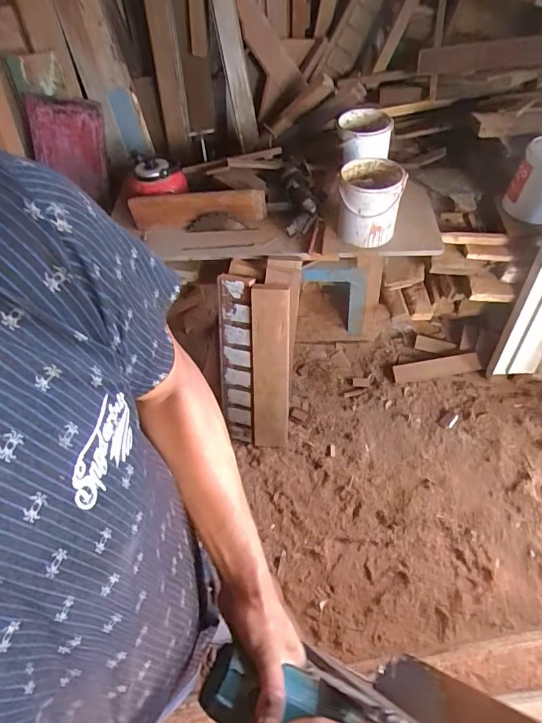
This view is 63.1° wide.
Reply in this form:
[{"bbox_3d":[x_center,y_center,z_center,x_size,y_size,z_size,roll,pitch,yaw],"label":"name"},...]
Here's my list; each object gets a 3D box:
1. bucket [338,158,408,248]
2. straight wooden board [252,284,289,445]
[{"bbox_3d":[0.292,-0.472,1.327,0.182,0.190,0.185,5,57,5],"label":"bucket"},{"bbox_3d":[-0.003,0.037,1.424,0.120,0.572,0.039,3,29,6],"label":"straight wooden board"}]

